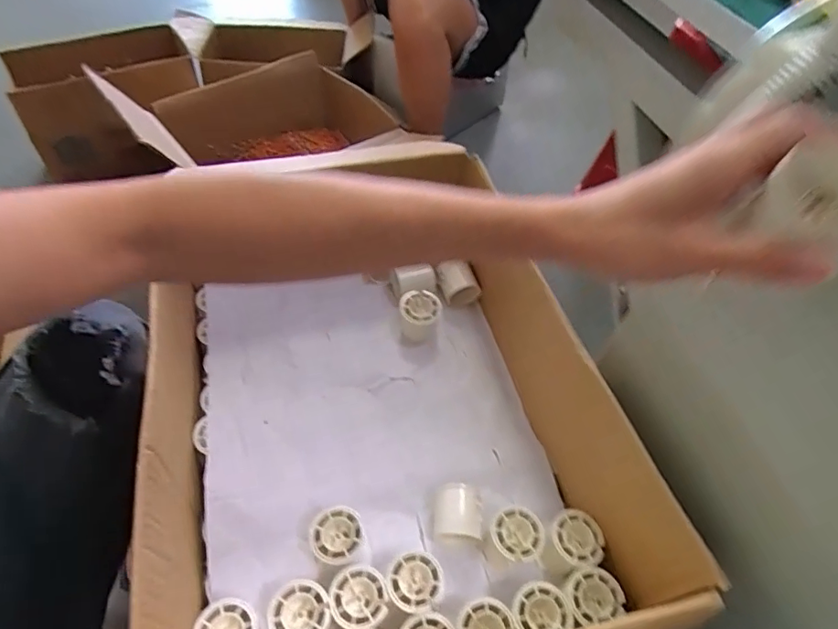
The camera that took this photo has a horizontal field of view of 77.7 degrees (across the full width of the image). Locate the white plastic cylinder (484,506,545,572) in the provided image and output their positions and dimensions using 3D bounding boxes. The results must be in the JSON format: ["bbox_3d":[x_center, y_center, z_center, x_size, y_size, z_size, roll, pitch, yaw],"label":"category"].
[{"bbox_3d":[0.098,0.242,0.555,0.061,0.053,0.054,-29,60,-24],"label":"white plastic cylinder"}]

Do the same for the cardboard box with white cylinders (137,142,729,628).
[{"bbox_3d":[-0.041,0.110,0.571,0.434,0.182,0.545,-12,54,-13],"label":"cardboard box with white cylinders"}]

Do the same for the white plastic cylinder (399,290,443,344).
[{"bbox_3d":[0.001,0.004,0.724,0.057,0.048,0.057,8,52,2],"label":"white plastic cylinder"}]

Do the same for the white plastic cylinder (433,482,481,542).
[{"bbox_3d":[0.039,0.219,0.566,0.054,0.052,0.056,2,52,-3],"label":"white plastic cylinder"}]

